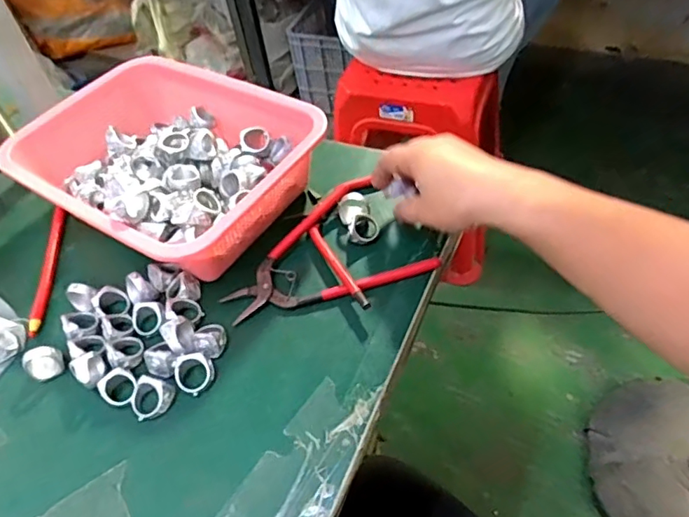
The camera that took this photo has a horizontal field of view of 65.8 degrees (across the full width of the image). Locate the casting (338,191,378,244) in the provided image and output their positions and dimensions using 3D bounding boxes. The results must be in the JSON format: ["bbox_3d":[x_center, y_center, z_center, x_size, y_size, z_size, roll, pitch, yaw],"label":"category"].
[{"bbox_3d":[0.012,-0.035,0.457,0.026,0.020,0.041,-17,49,-7],"label":"casting"}]

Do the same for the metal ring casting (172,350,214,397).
[{"bbox_3d":[-0.109,0.081,0.388,0.029,0.015,0.030,-37,89,-6],"label":"metal ring casting"}]

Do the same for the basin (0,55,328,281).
[{"bbox_3d":[-0.169,-0.091,0.489,0.254,0.076,0.186,25,57,27],"label":"basin"}]

